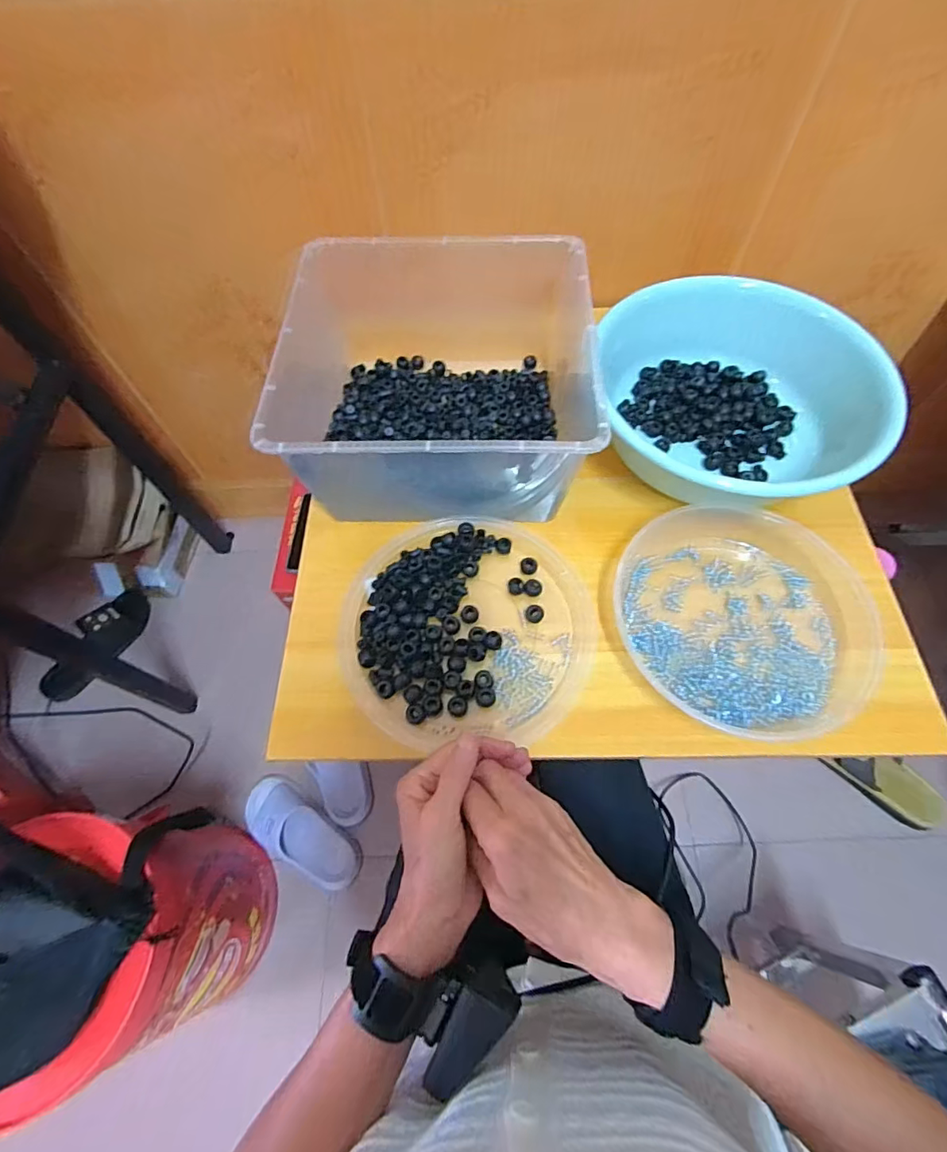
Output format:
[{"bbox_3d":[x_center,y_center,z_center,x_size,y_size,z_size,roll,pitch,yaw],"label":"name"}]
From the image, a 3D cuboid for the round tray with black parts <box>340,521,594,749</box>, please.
[{"bbox_3d":[-0.003,0.040,0.490,0.230,0.017,0.224,-1,63,1],"label":"round tray with black parts"}]

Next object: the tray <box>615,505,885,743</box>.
[{"bbox_3d":[0.258,0.032,0.483,0.217,0.050,0.224,-1,63,1],"label":"tray"}]

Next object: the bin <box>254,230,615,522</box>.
[{"bbox_3d":[-0.034,-0.218,0.552,0.299,0.130,0.320,0,63,1],"label":"bin"}]

